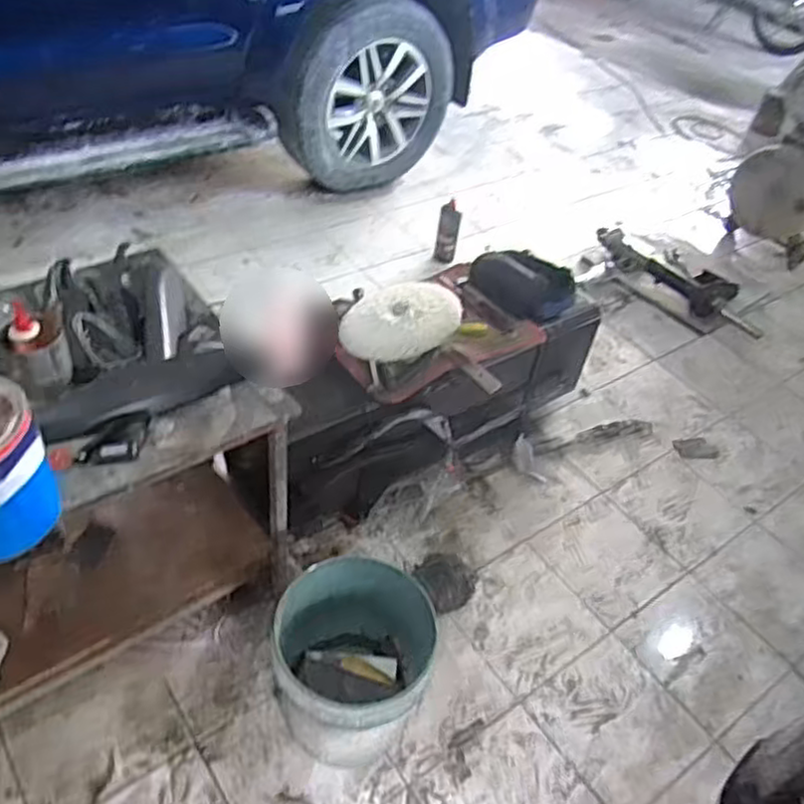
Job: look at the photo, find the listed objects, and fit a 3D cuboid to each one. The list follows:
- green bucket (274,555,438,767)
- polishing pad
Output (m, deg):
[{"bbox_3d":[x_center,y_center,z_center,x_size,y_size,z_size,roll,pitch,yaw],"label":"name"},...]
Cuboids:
[{"bbox_3d":[-0.091,0.530,1.413,0.283,0.339,0.273,5,44,-4],"label":"green bucket"},{"bbox_3d":[0.006,-0.182,1.540,0.250,0.052,0.271,-37,42,-24],"label":"polishing pad"}]

